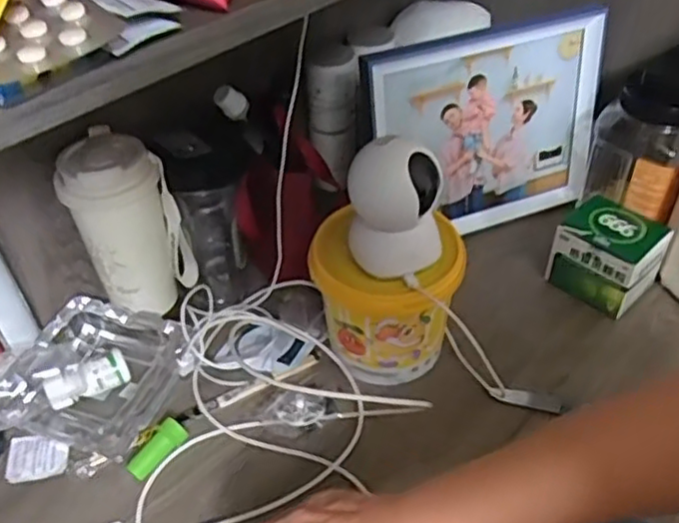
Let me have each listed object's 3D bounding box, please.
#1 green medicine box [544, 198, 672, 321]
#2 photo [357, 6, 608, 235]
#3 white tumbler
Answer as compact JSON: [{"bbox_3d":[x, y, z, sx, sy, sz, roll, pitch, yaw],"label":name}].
[{"bbox_3d":[0.276,-0.009,0.696,0.101,0.081,0.083,30,51,31],"label":"green medicine box"},{"bbox_3d":[0.157,-0.138,0.732,0.279,0.224,0.022,-16,37,-15],"label":"photo"},{"bbox_3d":[-0.199,-0.035,0.636,0.096,0.163,0.067,-15,44,-14],"label":"white tumbler"}]

